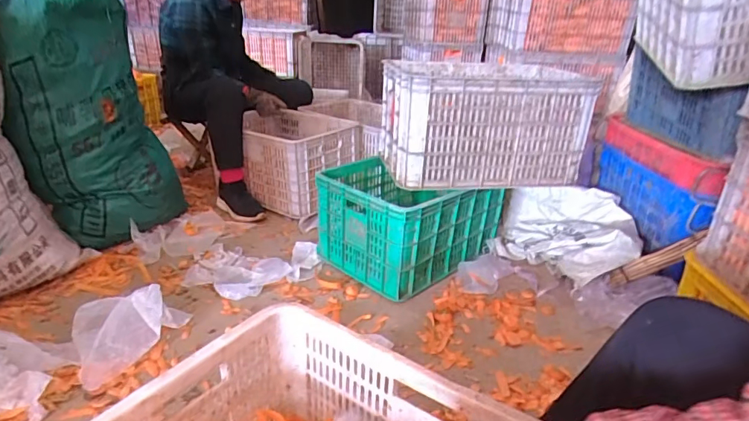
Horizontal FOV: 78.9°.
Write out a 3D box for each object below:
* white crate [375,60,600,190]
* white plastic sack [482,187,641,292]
[{"bbox_3d":[0.288,-0.252,1.287,0.498,0.268,0.341,-2,24,-8],"label":"white crate"},{"bbox_3d":[0.559,0.077,1.349,0.389,0.165,0.402,15,27,27],"label":"white plastic sack"}]

